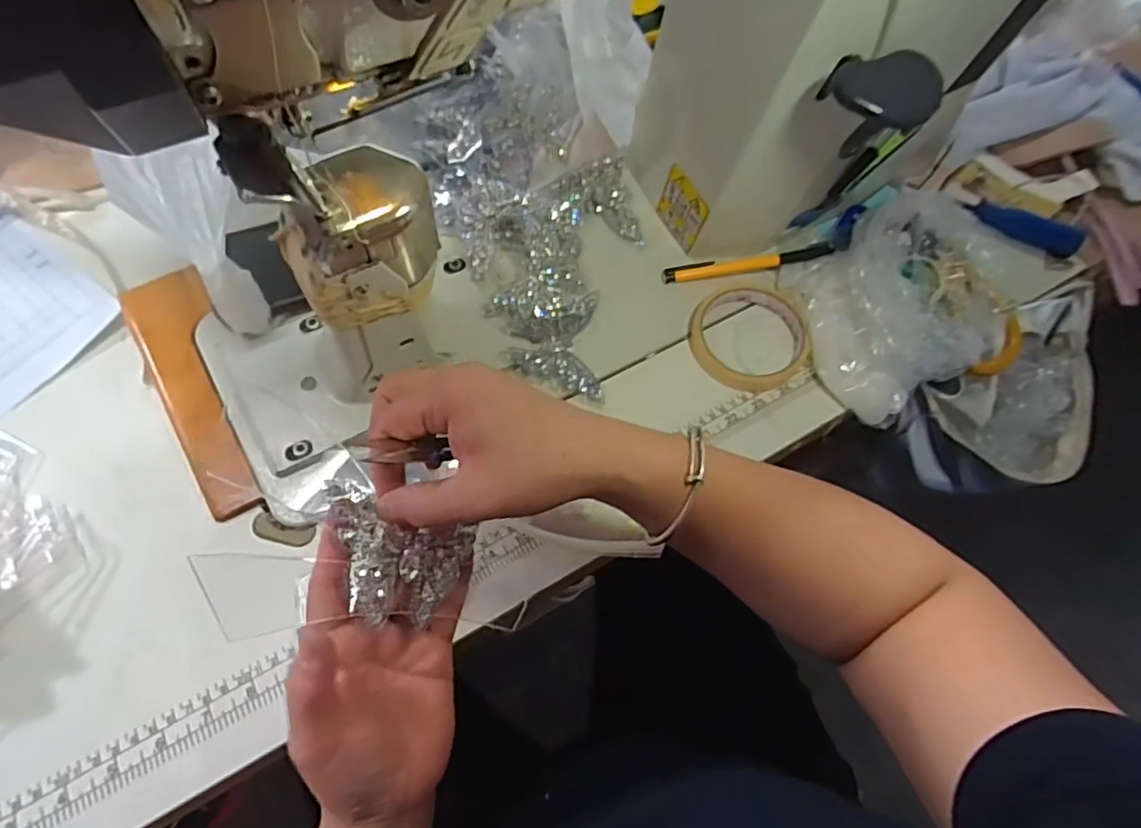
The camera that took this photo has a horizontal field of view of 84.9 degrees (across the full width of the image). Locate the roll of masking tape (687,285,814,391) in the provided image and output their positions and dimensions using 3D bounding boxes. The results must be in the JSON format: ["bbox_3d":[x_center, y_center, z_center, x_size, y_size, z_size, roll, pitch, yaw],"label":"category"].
[{"bbox_3d":[0.142,-0.061,0.489,0.087,0.016,0.086,2,64,-3],"label":"roll of masking tape"}]

